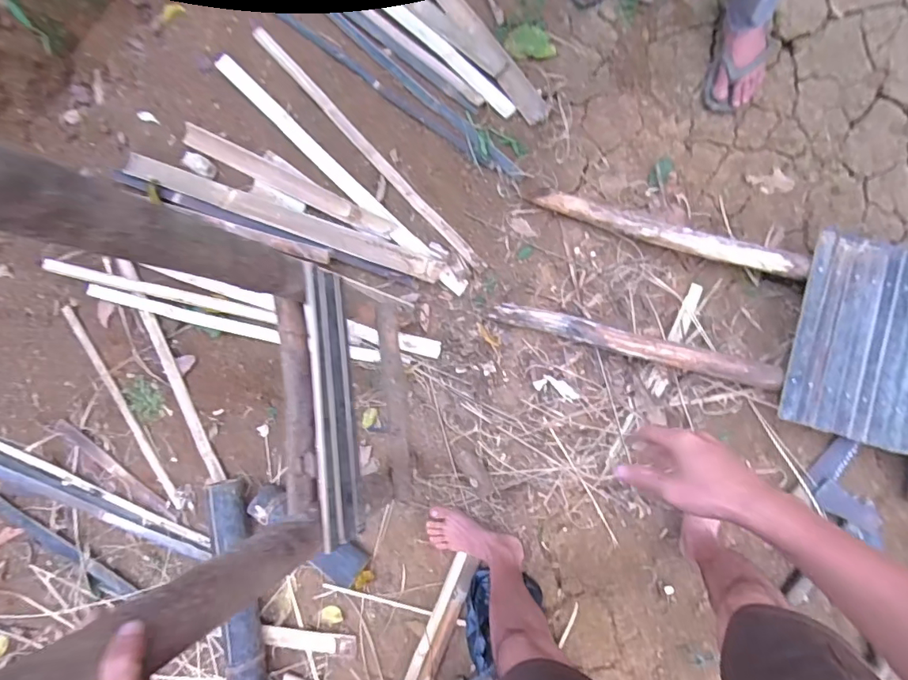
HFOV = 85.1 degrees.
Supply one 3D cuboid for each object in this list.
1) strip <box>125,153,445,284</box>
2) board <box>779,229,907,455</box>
[{"bbox_3d":[-0.450,-0.318,1.275,0.879,0.031,0.071,21,82,7],"label":"strip"},{"bbox_3d":[0.888,0.010,1.002,0.359,0.043,0.414,17,88,9],"label":"board"}]

